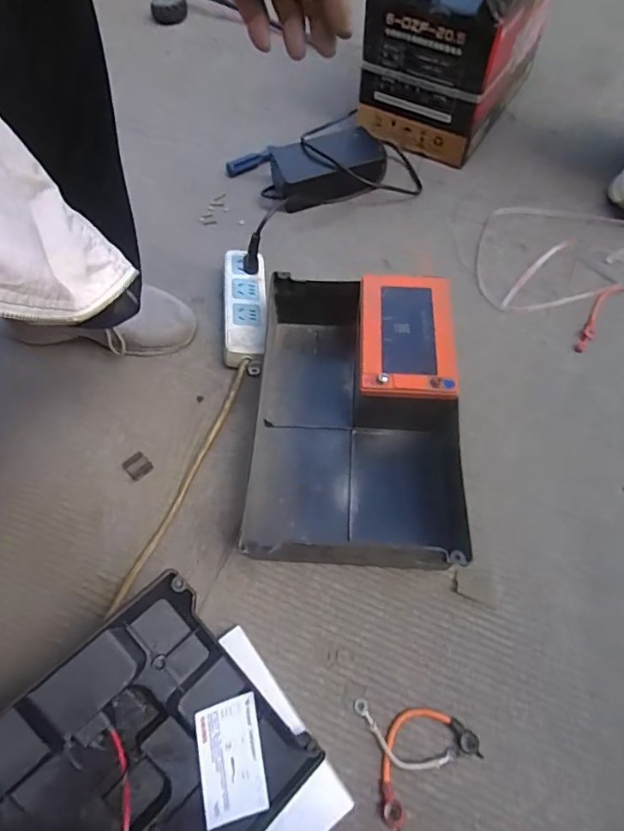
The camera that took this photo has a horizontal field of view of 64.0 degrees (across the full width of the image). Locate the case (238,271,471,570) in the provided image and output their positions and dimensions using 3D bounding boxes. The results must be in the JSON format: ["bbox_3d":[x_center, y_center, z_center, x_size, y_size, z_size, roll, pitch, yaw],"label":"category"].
[{"bbox_3d":[0.045,0.000,0.547,0.225,0.084,0.311,0,62,0],"label":"case"}]

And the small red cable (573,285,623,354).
[{"bbox_3d":[0.380,-0.136,0.659,0.146,0.006,0.035,-41,69,-19],"label":"small red cable"}]

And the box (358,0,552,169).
[{"bbox_3d":[0.232,-0.604,0.763,0.190,0.266,0.290,26,65,14],"label":"box"}]

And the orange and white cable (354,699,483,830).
[{"bbox_3d":[0.097,0.291,0.436,0.094,0.008,0.095,-13,62,-7],"label":"orange and white cable"}]

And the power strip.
[{"bbox_3d":[-0.088,-0.138,0.649,0.057,0.043,0.177,-4,62,-2],"label":"power strip"}]

